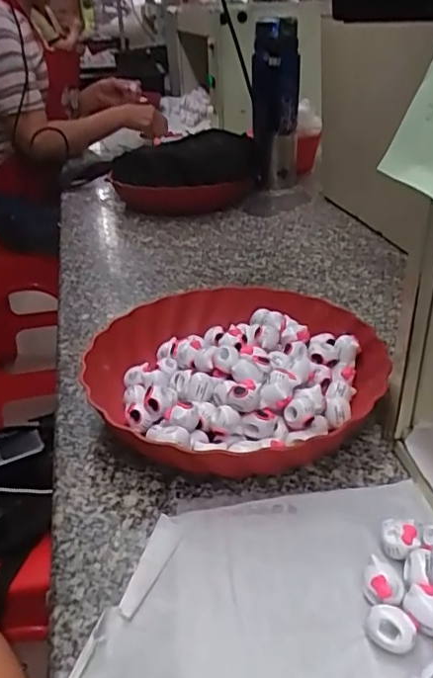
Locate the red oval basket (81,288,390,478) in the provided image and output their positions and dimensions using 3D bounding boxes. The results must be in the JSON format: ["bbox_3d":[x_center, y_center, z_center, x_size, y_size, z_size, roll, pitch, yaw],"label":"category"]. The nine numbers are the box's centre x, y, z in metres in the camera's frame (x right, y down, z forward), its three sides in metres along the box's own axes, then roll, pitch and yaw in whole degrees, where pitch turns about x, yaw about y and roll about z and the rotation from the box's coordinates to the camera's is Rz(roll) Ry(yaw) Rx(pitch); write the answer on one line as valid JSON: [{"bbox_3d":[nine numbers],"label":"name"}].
[{"bbox_3d":[0.014,0.031,0.480,0.229,0.050,0.226,-10,31,-11],"label":"red oval basket"}]

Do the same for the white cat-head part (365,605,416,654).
[{"bbox_3d":[0.092,0.152,0.306,0.025,0.017,0.020,17,36,30],"label":"white cat-head part"}]

